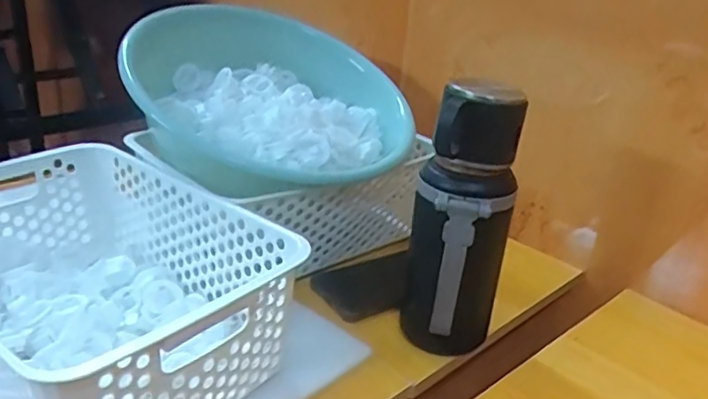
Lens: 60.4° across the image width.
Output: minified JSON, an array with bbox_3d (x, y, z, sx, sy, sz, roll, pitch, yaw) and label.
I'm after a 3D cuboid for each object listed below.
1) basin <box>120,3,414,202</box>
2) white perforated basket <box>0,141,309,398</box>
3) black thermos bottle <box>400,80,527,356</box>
[{"bbox_3d":[-0.090,-0.117,0.697,0.310,0.115,0.310,16,35,-12],"label":"basin"},{"bbox_3d":[-0.212,0.069,0.486,0.317,0.122,0.207,22,31,33],"label":"white perforated basket"},{"bbox_3d":[0.087,0.027,0.504,0.076,0.225,0.067,11,26,13],"label":"black thermos bottle"}]

